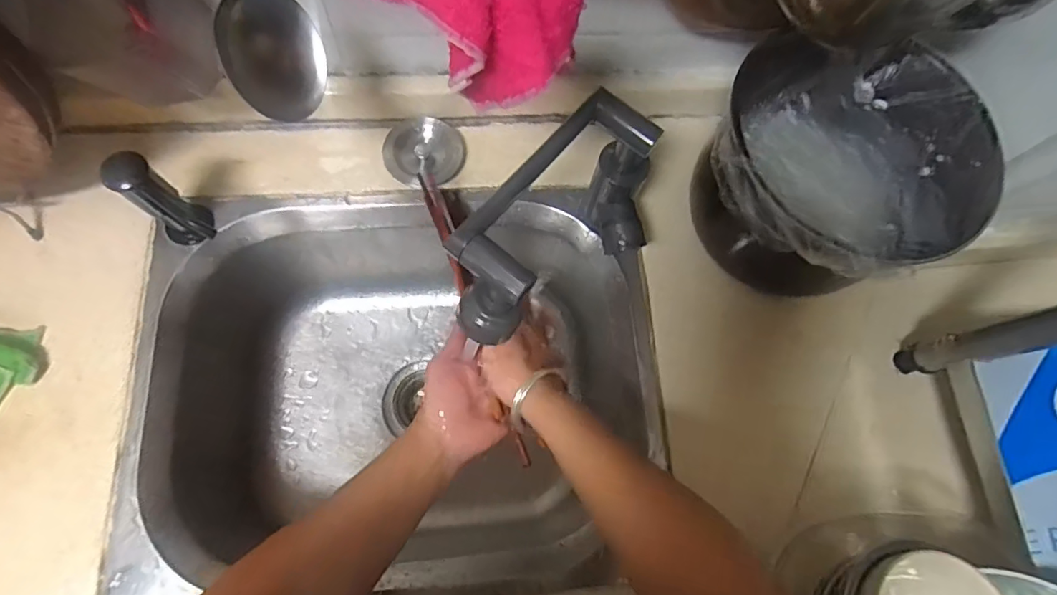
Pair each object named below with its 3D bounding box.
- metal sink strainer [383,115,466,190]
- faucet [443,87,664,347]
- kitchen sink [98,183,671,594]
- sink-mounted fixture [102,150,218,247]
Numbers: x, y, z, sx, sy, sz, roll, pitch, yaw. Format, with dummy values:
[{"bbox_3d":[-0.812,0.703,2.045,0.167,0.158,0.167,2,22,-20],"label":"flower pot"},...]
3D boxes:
[{"bbox_3d":[-0.115,-0.160,0.587,0.085,0.016,0.074,-5,98,0],"label":"metal sink strainer"},{"bbox_3d":[0.026,-0.051,0.456,0.088,0.147,0.224,38,73,7],"label":"faucet"},{"bbox_3d":[-0.123,0.106,0.621,0.496,0.230,0.406,-2,72,-6],"label":"kitchen sink"},{"bbox_3d":[-0.351,-0.093,0.500,0.035,0.114,0.043,35,72,6],"label":"sink-mounted fixture"}]

